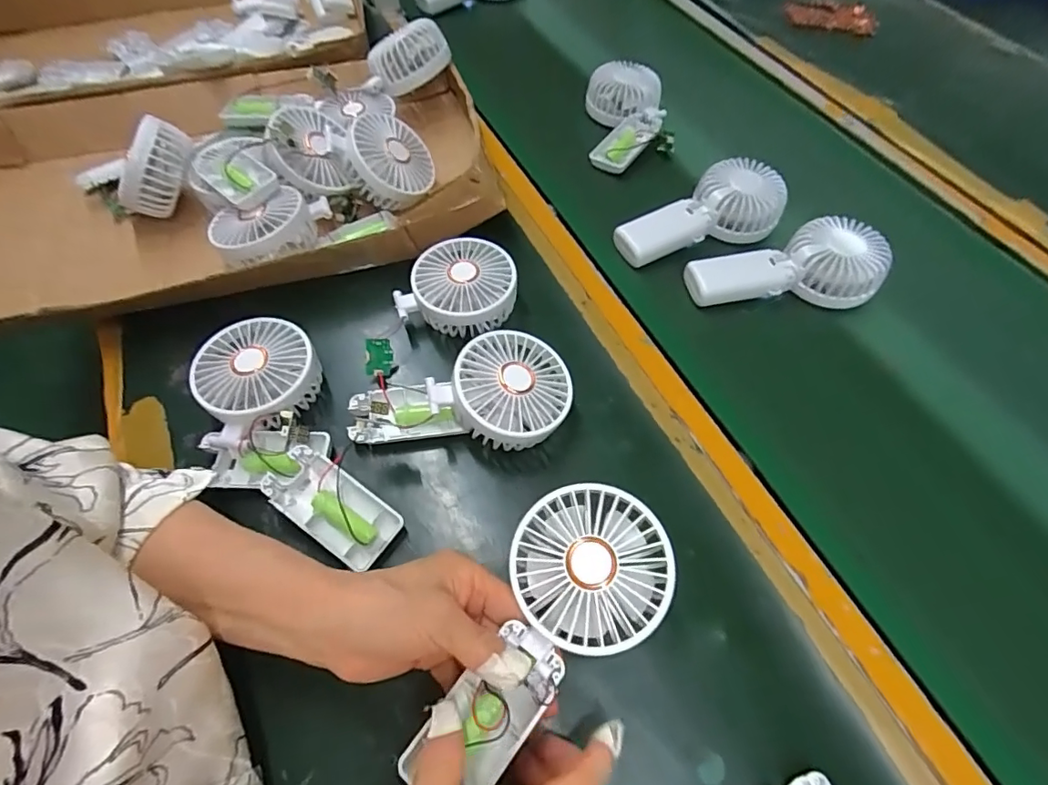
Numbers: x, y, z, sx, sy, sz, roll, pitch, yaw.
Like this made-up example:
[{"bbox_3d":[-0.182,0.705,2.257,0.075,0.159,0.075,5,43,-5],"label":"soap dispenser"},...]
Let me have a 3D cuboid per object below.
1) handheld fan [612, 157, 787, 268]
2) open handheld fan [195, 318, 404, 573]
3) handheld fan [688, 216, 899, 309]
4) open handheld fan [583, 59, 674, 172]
[{"bbox_3d":[0.173,-0.170,0.498,0.165,0.042,0.081,-32,65,-20],"label":"handheld fan"},{"bbox_3d":[-0.177,0.040,0.375,0.102,0.053,0.213,-27,64,-18],"label":"open handheld fan"},{"bbox_3d":[0.237,-0.117,0.475,0.171,0.048,0.075,-4,59,-5],"label":"handheld fan"},{"bbox_3d":[0.121,-0.321,0.594,0.090,0.043,0.148,-1,59,-4],"label":"open handheld fan"}]

